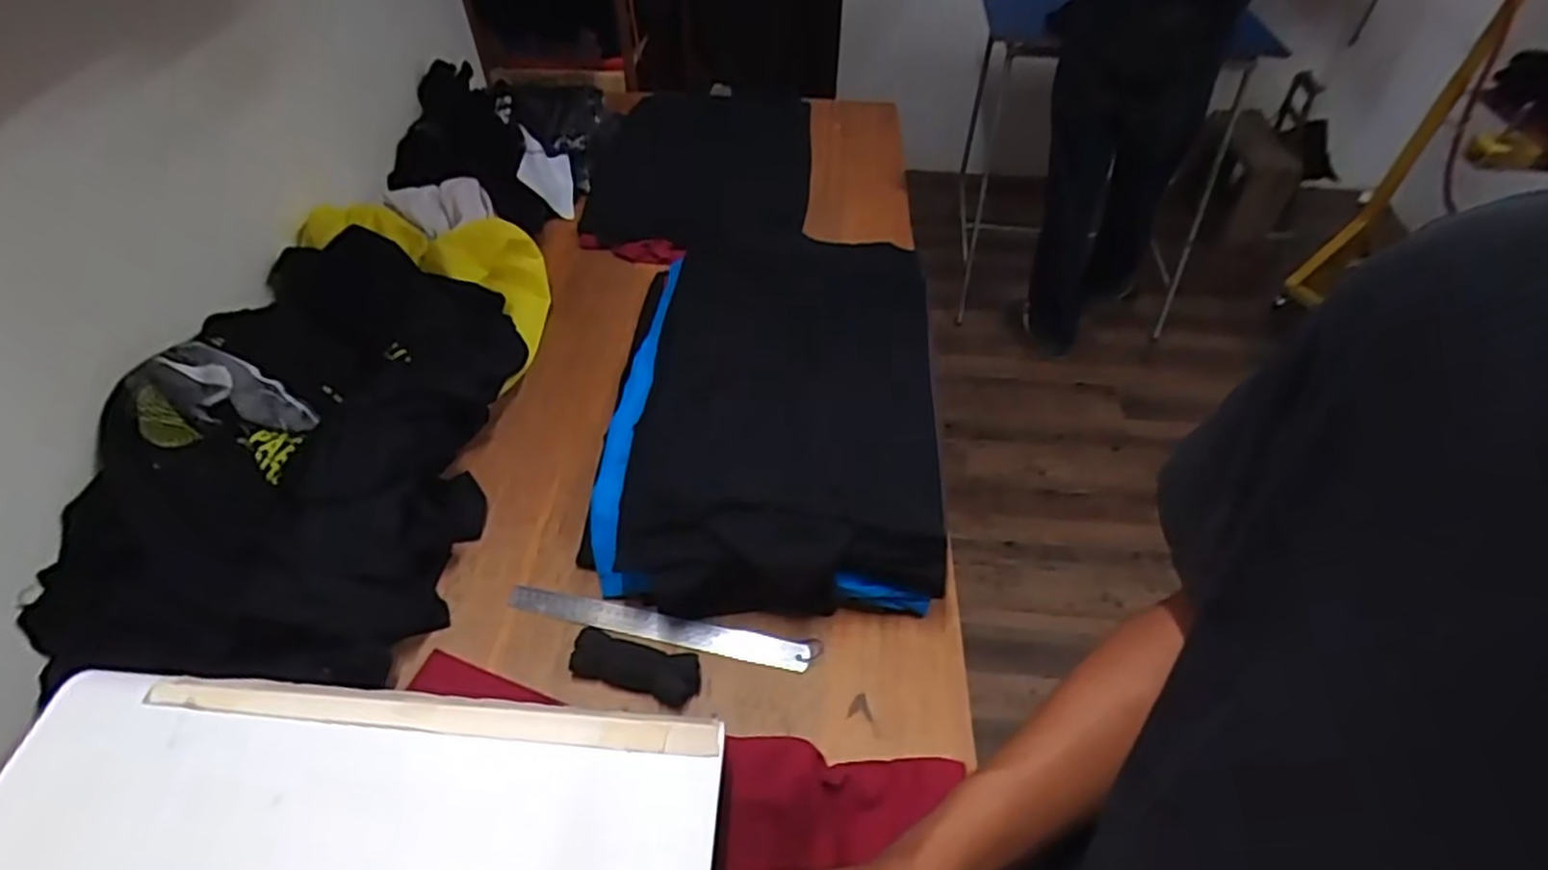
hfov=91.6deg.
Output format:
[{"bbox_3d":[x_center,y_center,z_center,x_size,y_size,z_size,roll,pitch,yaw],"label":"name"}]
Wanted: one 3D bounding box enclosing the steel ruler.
[{"bbox_3d":[-0.122,0.202,0.791,0.317,0.009,0.032,10,62,7],"label":"steel ruler"}]

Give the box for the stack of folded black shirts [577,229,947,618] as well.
[{"bbox_3d":[-0.004,-0.047,0.913,0.387,0.113,0.520,1,48,2],"label":"stack of folded black shirts"}]

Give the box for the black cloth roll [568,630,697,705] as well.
[{"bbox_3d":[-0.138,0.230,0.751,0.126,0.021,0.048,10,48,7],"label":"black cloth roll"}]

